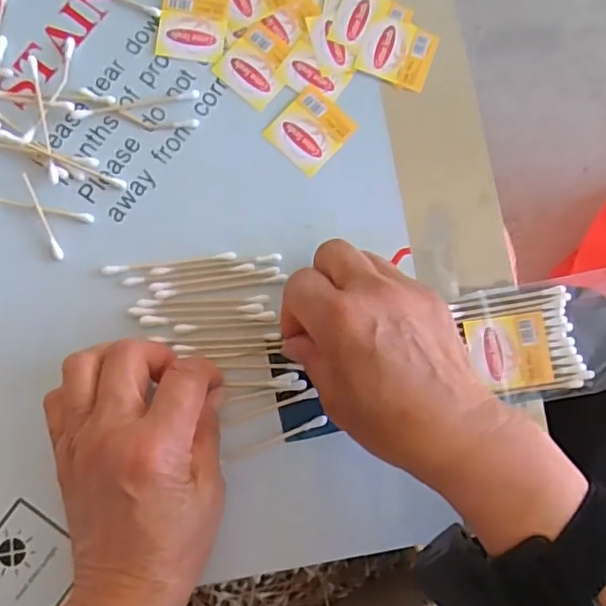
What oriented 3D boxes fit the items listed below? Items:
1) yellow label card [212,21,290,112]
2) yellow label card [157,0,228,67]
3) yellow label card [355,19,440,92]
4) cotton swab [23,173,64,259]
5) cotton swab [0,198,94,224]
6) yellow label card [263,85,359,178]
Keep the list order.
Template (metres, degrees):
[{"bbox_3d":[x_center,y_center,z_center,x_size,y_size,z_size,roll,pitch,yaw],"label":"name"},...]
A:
[{"bbox_3d":[-0.027,-0.141,0.354,0.039,0.004,0.042,36,82,3],"label":"yellow label card"},{"bbox_3d":[-0.066,-0.165,0.355,0.038,0.004,0.045,6,81,-1],"label":"yellow label card"},{"bbox_3d":[0.057,-0.151,0.359,0.043,0.004,0.039,17,81,0],"label":"yellow label card"},{"bbox_3d":[-0.144,-0.049,0.332,0.006,0.004,0.052,-21,83,-5],"label":"cotton swab"},{"bbox_3d":[-0.154,-0.054,0.333,0.072,0.004,0.005,10,81,-1],"label":"cotton swab"},{"bbox_3d":[0.005,-0.102,0.351,0.039,0.004,0.042,43,85,4],"label":"yellow label card"}]

